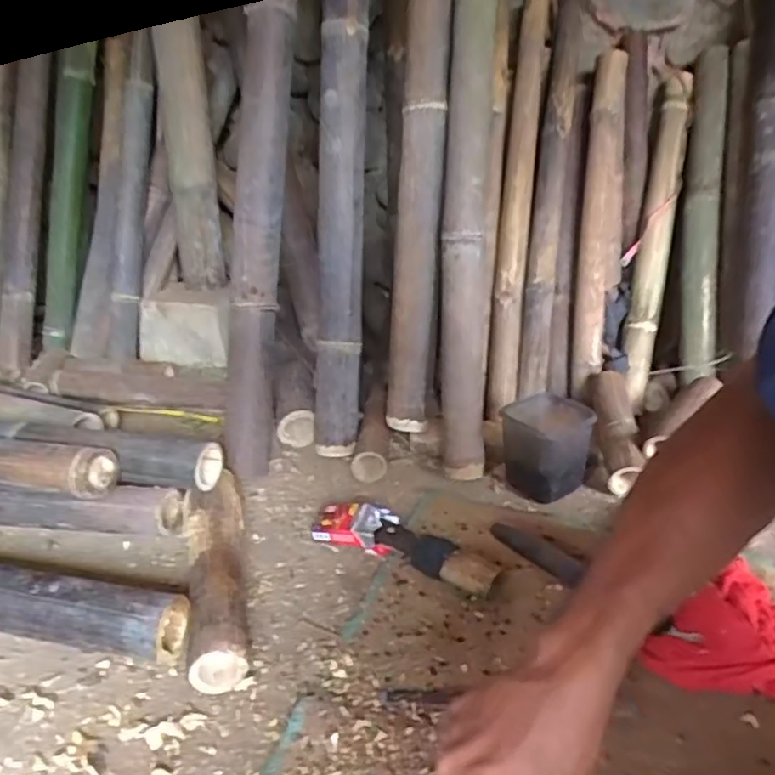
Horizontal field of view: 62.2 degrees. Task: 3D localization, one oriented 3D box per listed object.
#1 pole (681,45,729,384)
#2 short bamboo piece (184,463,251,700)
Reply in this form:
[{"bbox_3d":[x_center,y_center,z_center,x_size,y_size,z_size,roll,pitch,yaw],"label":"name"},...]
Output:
[{"bbox_3d":[0.593,-0.331,1.209,0.064,0.619,0.062,3,-2,10],"label":"pole"},{"bbox_3d":[-0.209,0.214,0.779,0.071,0.070,0.331,-7,24,-14],"label":"short bamboo piece"}]

